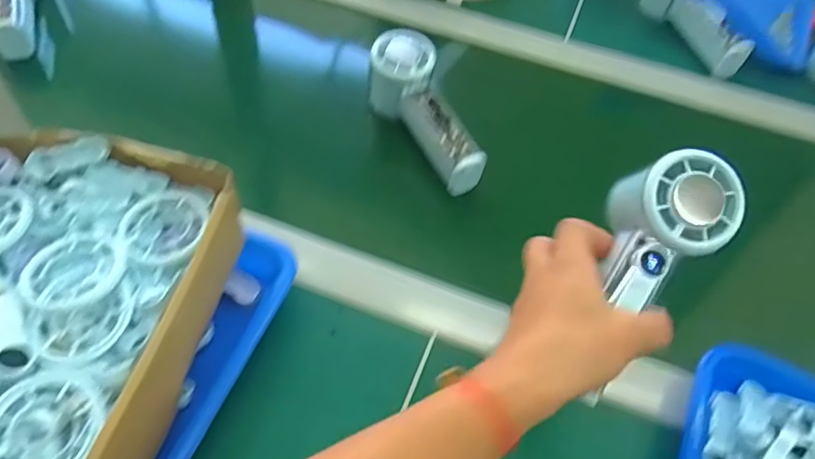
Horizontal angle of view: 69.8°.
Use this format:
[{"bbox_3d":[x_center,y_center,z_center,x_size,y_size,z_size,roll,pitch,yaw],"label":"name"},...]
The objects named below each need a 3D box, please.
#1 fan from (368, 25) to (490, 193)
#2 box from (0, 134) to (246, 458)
[{"bbox_3d":[0.016,-0.102,0.526,0.054,0.055,0.159,-23,73,-20],"label":"fan"},{"bbox_3d":[-0.224,0.050,0.360,0.215,0.090,0.221,16,53,8],"label":"box"}]

